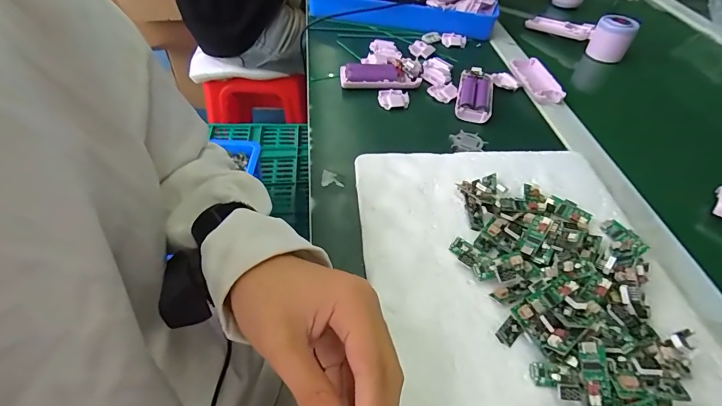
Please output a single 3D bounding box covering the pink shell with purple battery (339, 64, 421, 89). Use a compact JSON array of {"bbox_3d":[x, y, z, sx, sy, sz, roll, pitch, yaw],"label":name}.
[{"bbox_3d":[0.025,-0.169,0.515,0.105,0.017,0.041,1,47,-3],"label":"pink shell with purple battery"}]

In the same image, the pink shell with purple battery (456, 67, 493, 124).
[{"bbox_3d":[0.149,-0.141,0.502,0.046,0.021,0.101,14,47,10],"label":"pink shell with purple battery"}]

